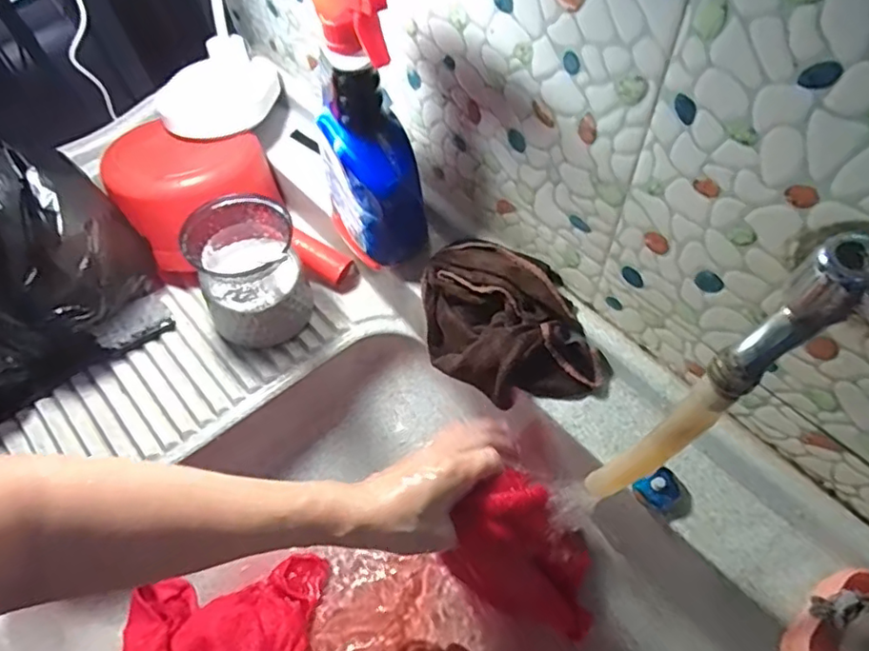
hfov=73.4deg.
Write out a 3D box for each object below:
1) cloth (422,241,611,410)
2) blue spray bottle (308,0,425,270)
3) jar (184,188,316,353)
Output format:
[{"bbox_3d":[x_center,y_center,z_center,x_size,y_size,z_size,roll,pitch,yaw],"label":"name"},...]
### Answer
[{"bbox_3d":[0.071,0.004,0.532,0.174,0.086,0.109,21,62,15],"label":"cloth"},{"bbox_3d":[-0.060,-0.161,0.485,0.073,0.268,0.078,-18,60,-7],"label":"blue spray bottle"},{"bbox_3d":[-0.182,-0.051,0.590,0.099,0.131,0.102,-2,59,3],"label":"jar"}]

